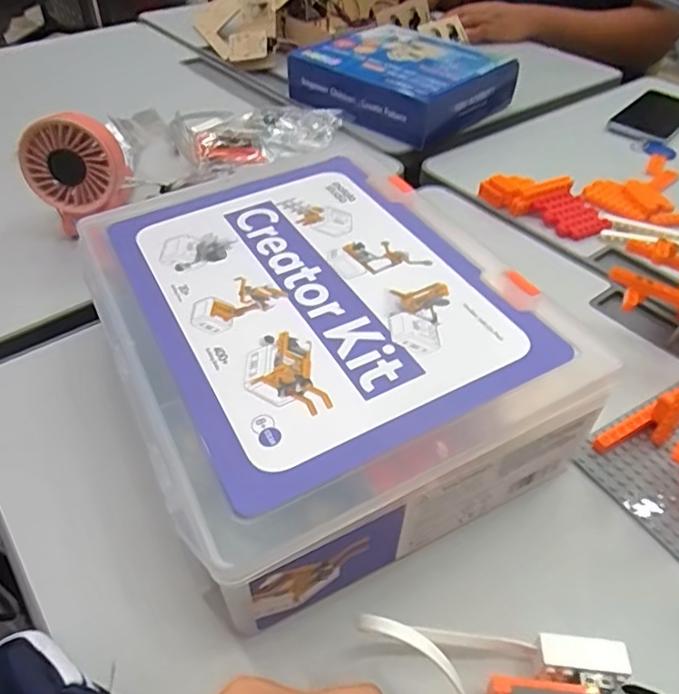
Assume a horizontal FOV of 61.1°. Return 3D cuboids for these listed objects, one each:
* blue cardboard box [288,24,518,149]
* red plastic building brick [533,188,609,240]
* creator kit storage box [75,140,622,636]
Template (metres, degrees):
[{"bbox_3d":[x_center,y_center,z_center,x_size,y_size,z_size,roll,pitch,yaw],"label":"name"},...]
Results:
[{"bbox_3d":[0.084,-0.352,0.768,0.229,0.072,0.238,-29,53,-28],"label":"blue cardboard box"},{"bbox_3d":[0.228,-0.129,0.567,0.055,0.008,0.058,-25,65,-18],"label":"red plastic building brick"},{"bbox_3d":[-0.017,-0.012,0.370,0.235,0.073,0.284,-18,49,-20],"label":"creator kit storage box"}]

